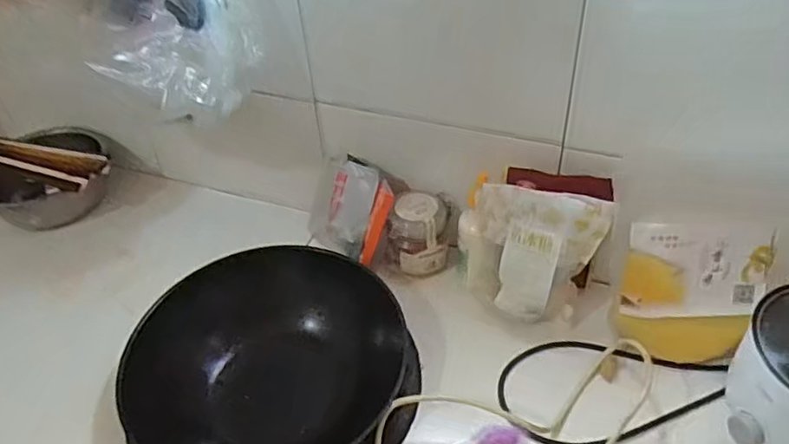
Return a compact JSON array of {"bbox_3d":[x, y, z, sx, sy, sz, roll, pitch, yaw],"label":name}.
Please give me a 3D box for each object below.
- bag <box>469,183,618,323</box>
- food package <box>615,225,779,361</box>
[{"bbox_3d":[0.163,0.051,0.754,0.157,0.197,0.059,12,45,17],"label":"bag"},{"bbox_3d":[0.334,0.086,0.715,0.158,0.176,0.066,2,43,7],"label":"food package"}]

